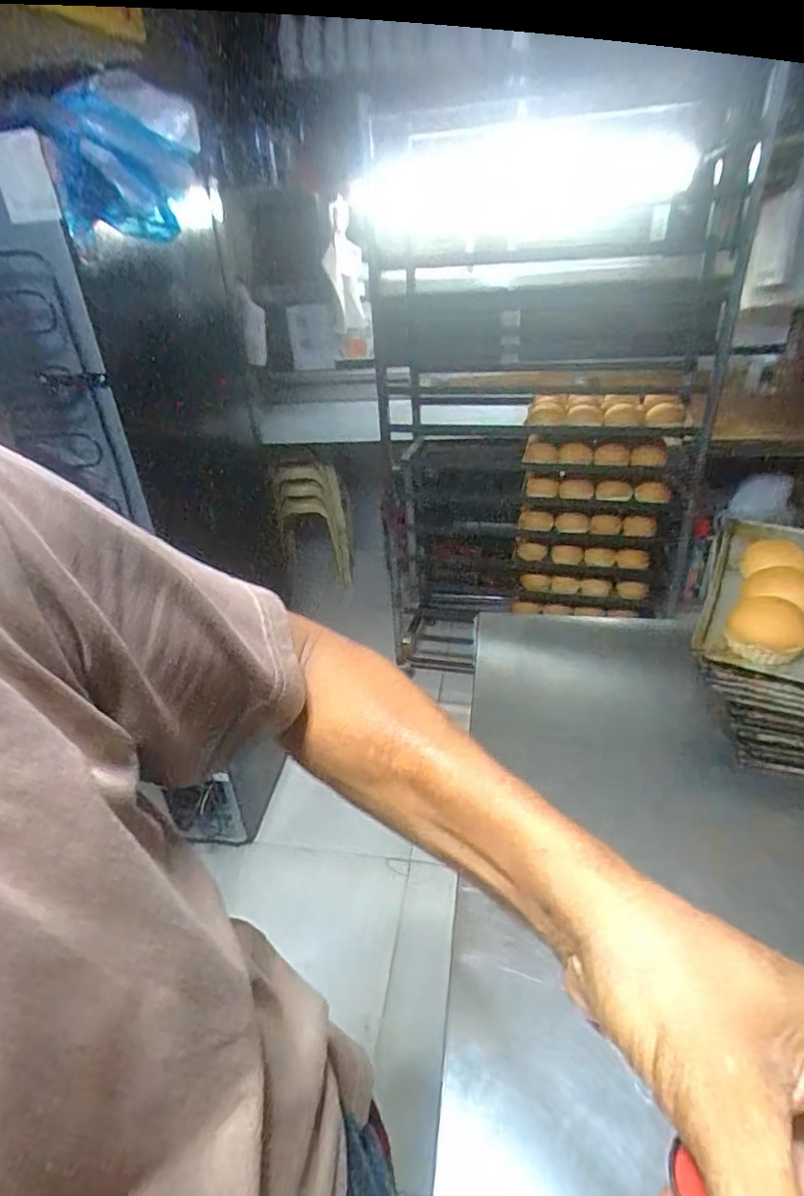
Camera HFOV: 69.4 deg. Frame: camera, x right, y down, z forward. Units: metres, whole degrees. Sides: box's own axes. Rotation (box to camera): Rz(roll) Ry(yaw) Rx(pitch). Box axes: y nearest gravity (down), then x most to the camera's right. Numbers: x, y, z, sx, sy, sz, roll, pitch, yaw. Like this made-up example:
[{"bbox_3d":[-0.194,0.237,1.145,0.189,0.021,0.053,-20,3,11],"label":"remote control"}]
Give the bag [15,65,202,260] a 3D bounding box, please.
[{"bbox_3d":[-0.404,-0.640,0.854,0.241,0.190,0.080,-27,39,-33],"label":"bag"}]

